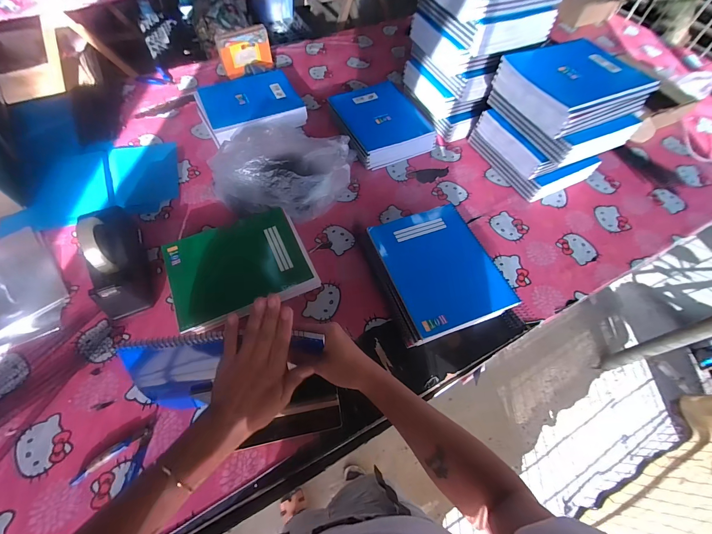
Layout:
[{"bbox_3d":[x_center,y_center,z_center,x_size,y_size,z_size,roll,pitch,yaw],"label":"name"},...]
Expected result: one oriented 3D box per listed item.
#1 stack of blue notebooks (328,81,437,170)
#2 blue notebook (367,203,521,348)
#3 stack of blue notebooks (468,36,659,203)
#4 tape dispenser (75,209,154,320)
[{"bbox_3d":[0.064,-0.399,0.882,0.232,0.064,0.278,-23,62,-15],"label":"stack of blue notebooks"},{"bbox_3d":[0.157,0.002,0.615,0.212,0.028,0.248,-18,63,-10],"label":"blue notebook"},{"bbox_3d":[0.479,-0.348,0.778,0.263,0.241,0.250,-20,61,-14],"label":"stack of blue notebooks"},{"bbox_3d":[-0.450,-0.016,0.592,0.075,0.122,0.205,-20,61,-14],"label":"tape dispenser"}]

